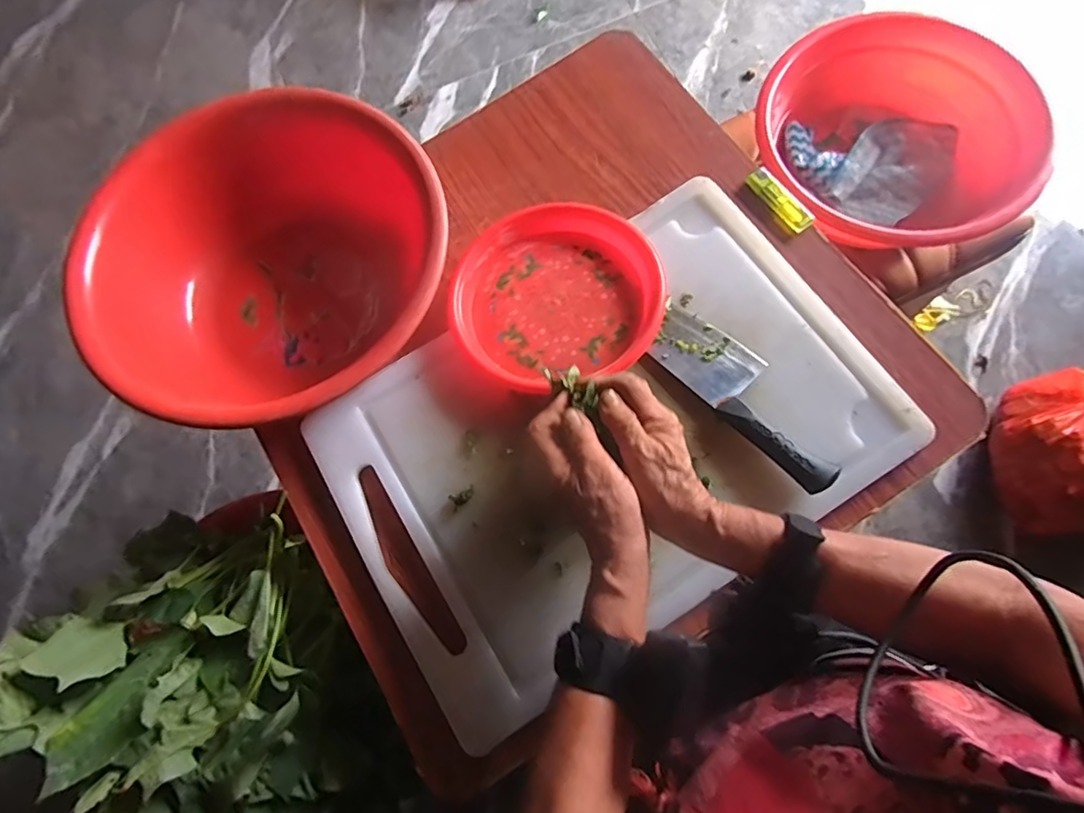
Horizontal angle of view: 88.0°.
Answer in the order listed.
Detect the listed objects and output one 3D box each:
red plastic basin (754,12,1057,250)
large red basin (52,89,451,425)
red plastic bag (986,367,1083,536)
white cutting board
[{"bbox_3d":[0.409,-0.309,0.664,0.316,0.086,0.292,-1,73,4],"label":"red plastic basin"},{"bbox_3d":[-0.245,-0.124,0.530,0.311,0.118,0.304,-1,73,4],"label":"large red basin"},{"bbox_3d":[0.853,0.062,0.898,0.239,0.150,0.224,-38,75,-7],"label":"red plastic bag"},{"bbox_3d":[0.057,0.019,0.507,0.472,0.017,0.322,-32,74,-6],"label":"white cutting board"}]

